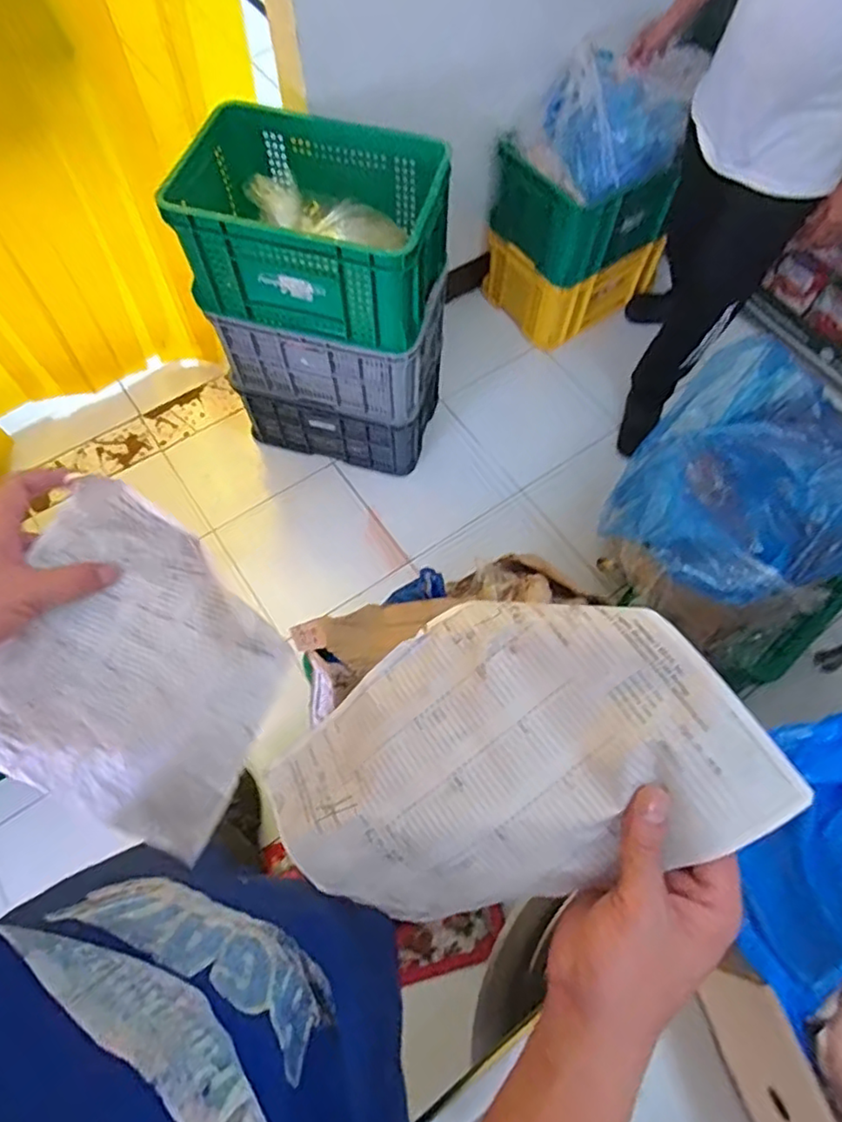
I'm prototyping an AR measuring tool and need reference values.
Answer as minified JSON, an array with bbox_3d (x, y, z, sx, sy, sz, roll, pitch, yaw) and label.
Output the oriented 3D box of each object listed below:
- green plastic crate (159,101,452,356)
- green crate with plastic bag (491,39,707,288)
[{"bbox_3d":[-0.218,-0.700,1.318,0.514,0.269,0.351,13,66,5],"label":"green plastic crate"},{"bbox_3d":[0.457,-1.043,1.624,0.412,0.426,0.313,-32,70,-14],"label":"green crate with plastic bag"}]

